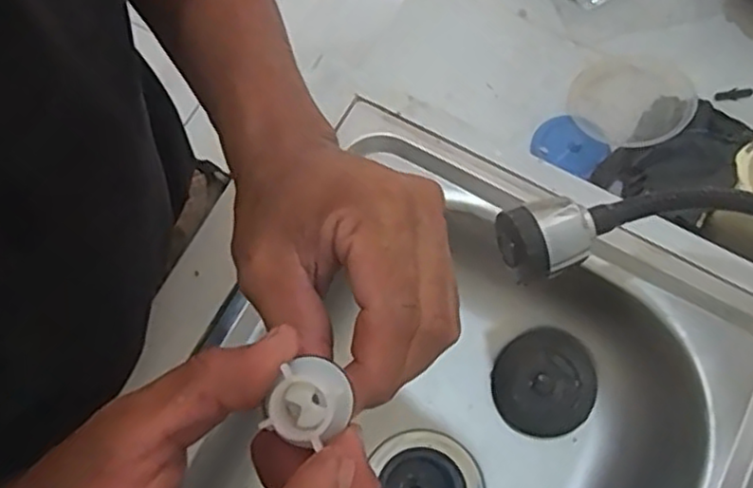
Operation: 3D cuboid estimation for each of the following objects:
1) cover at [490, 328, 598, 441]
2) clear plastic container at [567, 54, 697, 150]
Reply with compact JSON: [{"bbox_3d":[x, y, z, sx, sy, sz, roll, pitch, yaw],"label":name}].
[{"bbox_3d":[0.151,0.126,0.624,0.089,0.004,0.093,39,92,16],"label":"cover"},{"bbox_3d":[0.263,-0.152,0.711,0.114,0.032,0.126,34,75,10],"label":"clear plastic container"}]

